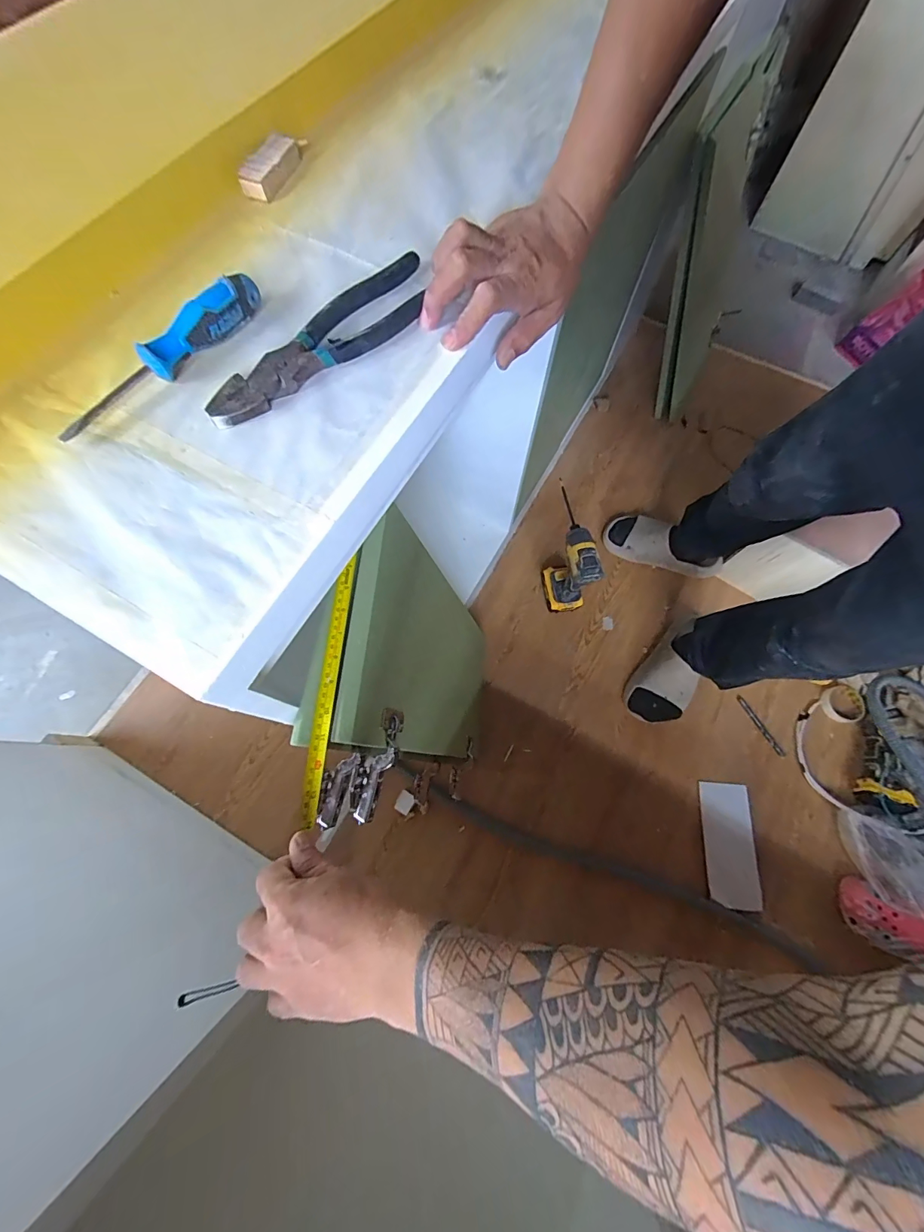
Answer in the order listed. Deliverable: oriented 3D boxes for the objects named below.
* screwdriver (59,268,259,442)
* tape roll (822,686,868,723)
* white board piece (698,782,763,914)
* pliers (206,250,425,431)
[{"bbox_3d":[-0.233,-0.204,0.336,0.023,0.031,0.186,40,74,11],"label":"screwdriver"},{"bbox_3d":[0.896,0.205,1.011,0.086,0.024,0.084,1,71,-2],"label":"tape roll"},{"bbox_3d":[0.576,0.486,0.924,0.104,0.011,0.236,4,66,6],"label":"white board piece"},{"bbox_3d":[-0.112,-0.231,0.359,0.230,0.016,0.054,-41,77,-14],"label":"pliers"}]

